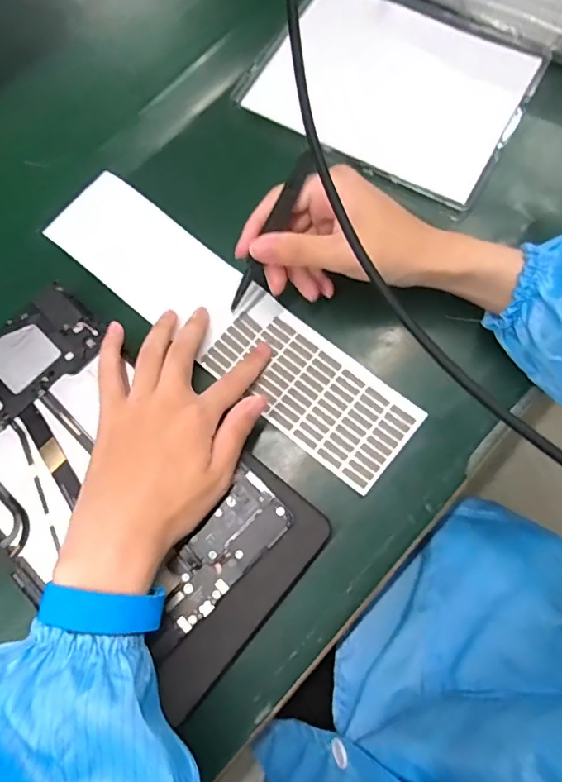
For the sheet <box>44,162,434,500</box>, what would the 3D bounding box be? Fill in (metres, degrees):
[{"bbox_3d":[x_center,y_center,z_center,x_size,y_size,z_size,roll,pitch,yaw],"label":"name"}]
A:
[{"bbox_3d":[-0.043,-0.054,0.374,0.313,0.008,0.073,39,80,11],"label":"sheet"}]

